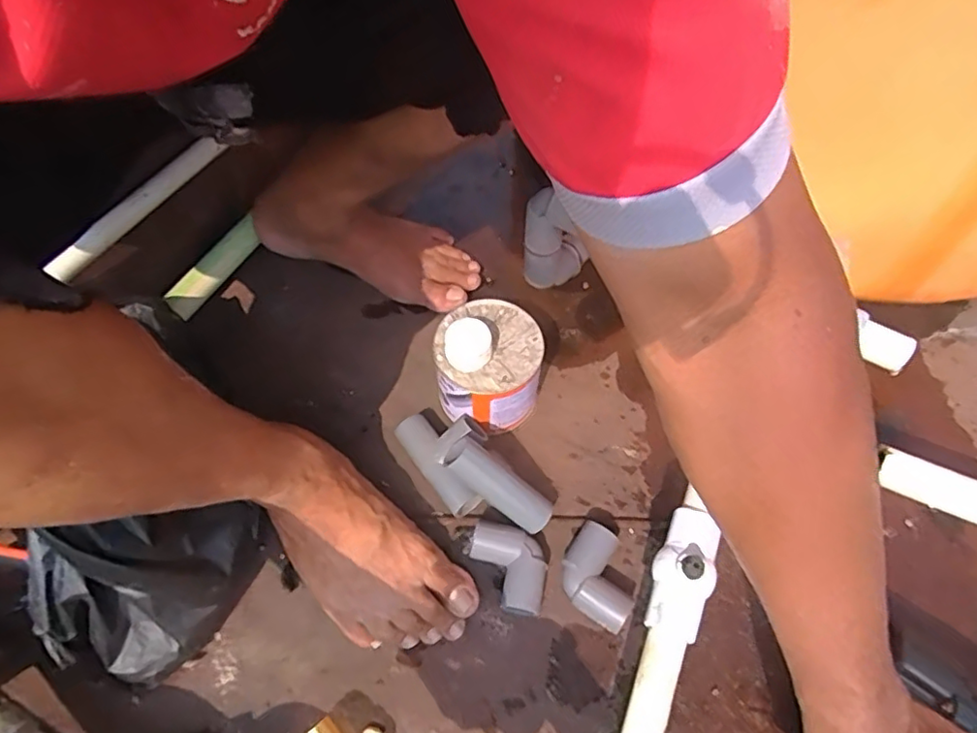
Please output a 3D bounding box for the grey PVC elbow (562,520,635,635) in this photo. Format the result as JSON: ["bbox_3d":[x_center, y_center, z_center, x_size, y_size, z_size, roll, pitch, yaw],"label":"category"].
[{"bbox_3d":[0.090,0.179,0.512,0.053,0.034,0.088,-12,61,-7],"label":"grey PVC elbow"}]

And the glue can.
[{"bbox_3d":[0.000,-0.002,0.575,0.096,0.111,0.099,0,60,0],"label":"glue can"}]

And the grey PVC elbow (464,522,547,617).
[{"bbox_3d":[0.020,0.170,0.521,0.050,0.030,0.084,-31,65,-16],"label":"grey PVC elbow"}]

